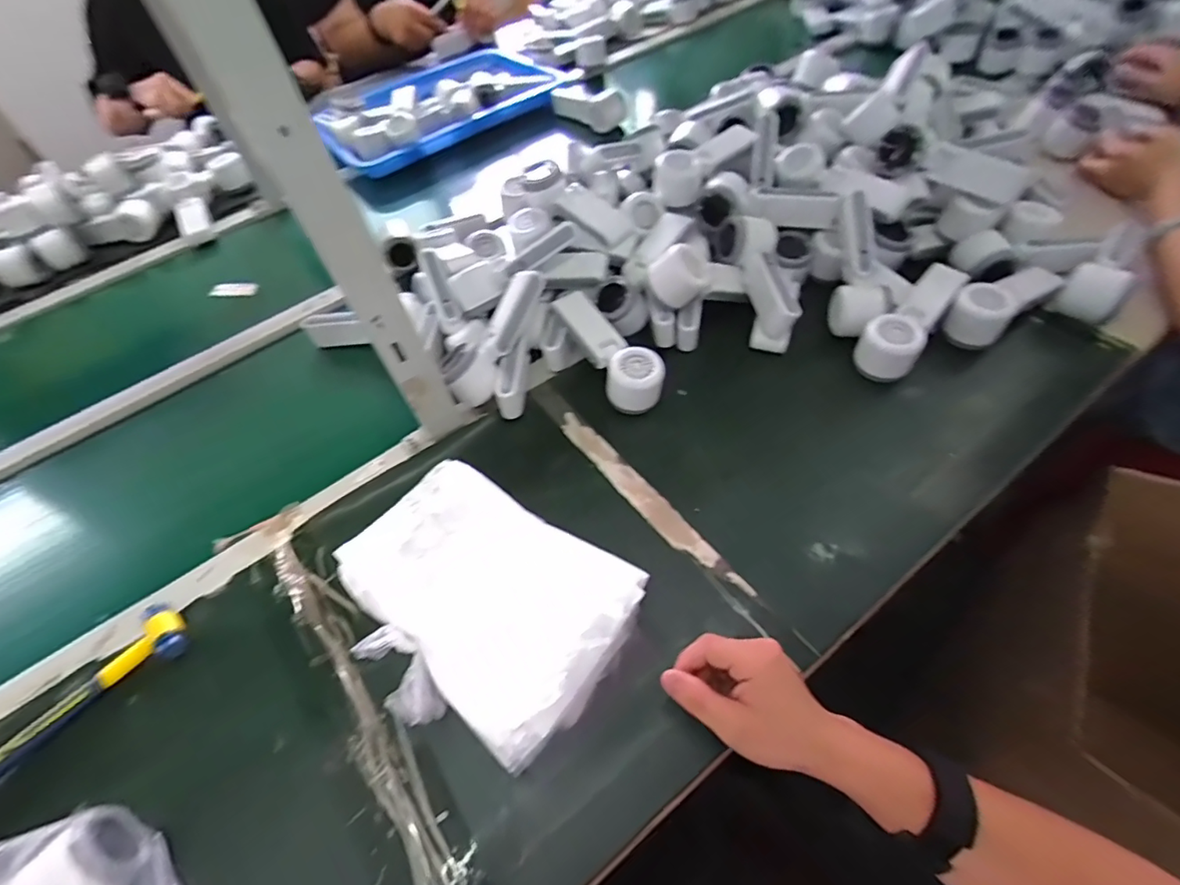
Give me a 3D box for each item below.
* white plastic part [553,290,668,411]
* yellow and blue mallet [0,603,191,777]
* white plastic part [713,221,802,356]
[{"bbox_3d":[0.025,-0.106,0.621,0.062,0.060,0.161,-26,59,-12],"label":"white plastic part"},{"bbox_3d":[-0.471,0.242,0.461,0.243,0.027,0.062,-41,60,-20],"label":"yellow and blue mallet"},{"bbox_3d":[0.207,-0.194,0.635,0.064,0.056,0.175,-13,73,-4],"label":"white plastic part"}]

